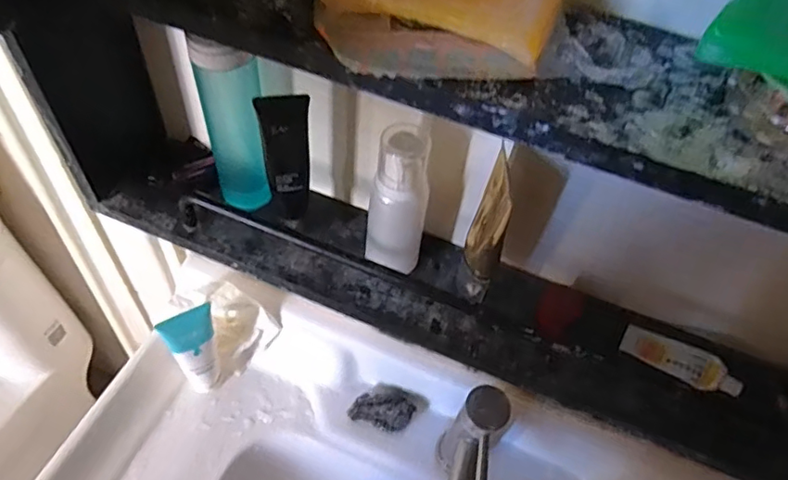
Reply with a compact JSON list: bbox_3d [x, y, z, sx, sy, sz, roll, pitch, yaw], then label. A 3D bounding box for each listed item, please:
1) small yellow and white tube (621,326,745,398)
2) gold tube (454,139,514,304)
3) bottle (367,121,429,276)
[{"bbox_3d":[0.221,0.092,0.438,0.084,0.014,0.029,26,54,14],"label":"small yellow and white tube"},{"bbox_3d":[0.071,-0.007,0.426,0.026,0.140,0.047,17,53,7],"label":"gold tube"},{"bbox_3d":[0.005,-0.031,0.433,0.042,0.125,0.051,9,52,1],"label":"bottle"}]

